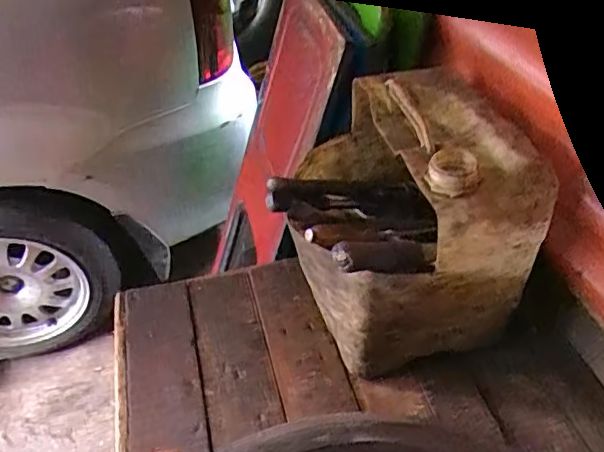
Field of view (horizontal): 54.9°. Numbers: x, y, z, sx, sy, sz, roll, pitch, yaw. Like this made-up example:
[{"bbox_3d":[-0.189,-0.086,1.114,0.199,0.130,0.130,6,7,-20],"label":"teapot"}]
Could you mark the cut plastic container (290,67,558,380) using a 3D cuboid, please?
[{"bbox_3d":[0.121,-0.007,0.802,0.270,0.315,0.293,-5,42,-12],"label":"cut plastic container"}]

